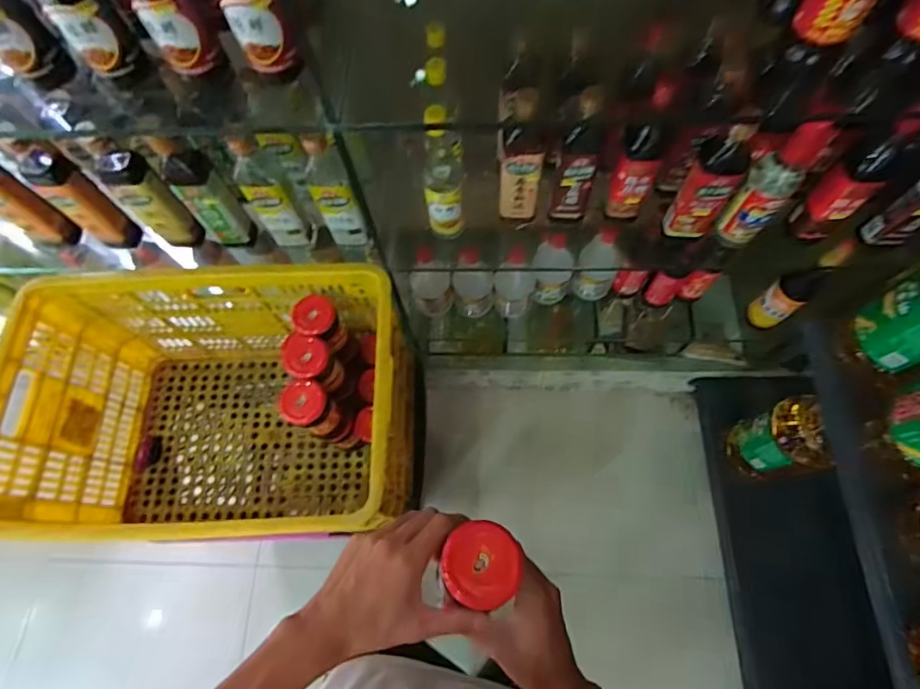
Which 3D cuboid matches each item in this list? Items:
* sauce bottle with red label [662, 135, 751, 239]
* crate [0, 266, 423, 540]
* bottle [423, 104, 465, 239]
[{"bbox_3d":[0.366,-0.230,0.726,0.069,0.187,0.051,34,73,16],"label":"sauce bottle with red label"},{"bbox_3d":[-0.371,0.101,0.832,0.565,0.335,0.364,-3,67,1],"label":"crate"},{"bbox_3d":[-0.024,-0.243,0.735,0.059,0.243,0.060,-8,67,-1],"label":"bottle"}]

